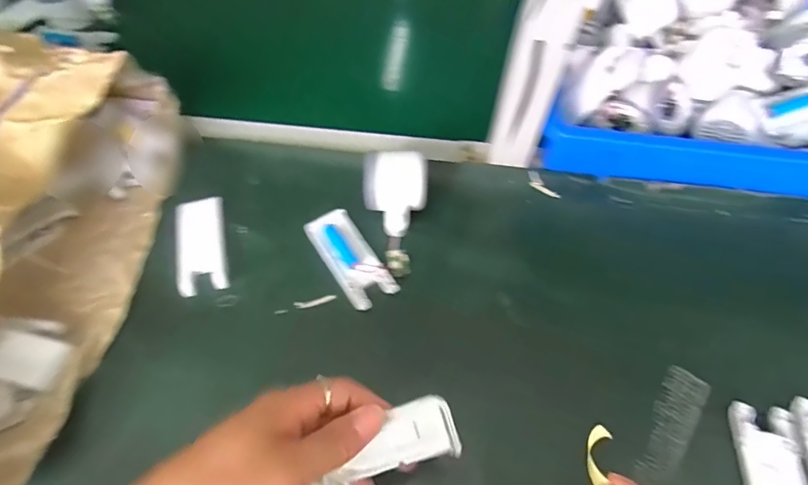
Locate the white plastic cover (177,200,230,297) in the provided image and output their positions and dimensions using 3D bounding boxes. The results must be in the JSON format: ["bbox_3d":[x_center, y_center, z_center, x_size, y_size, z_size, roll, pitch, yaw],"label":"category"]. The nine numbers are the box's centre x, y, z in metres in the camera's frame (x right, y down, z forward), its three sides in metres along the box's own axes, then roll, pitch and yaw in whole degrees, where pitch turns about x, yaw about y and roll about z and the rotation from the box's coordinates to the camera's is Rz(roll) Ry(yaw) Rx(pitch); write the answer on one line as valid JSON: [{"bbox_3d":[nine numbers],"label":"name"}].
[{"bbox_3d":[-0.194,0.002,0.427,0.042,0.012,0.099,-12,60,-8],"label":"white plastic cover"}]

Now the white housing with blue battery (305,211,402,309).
[{"bbox_3d":[-0.049,0.015,0.418,0.044,0.015,0.102,-29,64,-17],"label":"white housing with blue battery"}]

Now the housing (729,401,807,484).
[{"bbox_3d":[0.270,0.173,0.323,0.044,0.008,0.103,6,59,3],"label":"housing"}]

